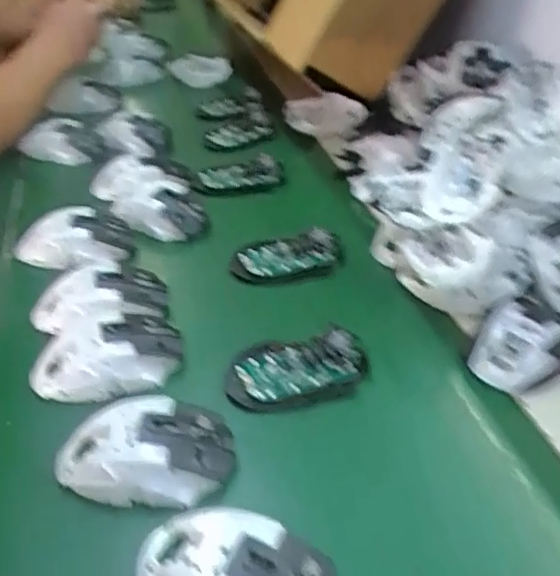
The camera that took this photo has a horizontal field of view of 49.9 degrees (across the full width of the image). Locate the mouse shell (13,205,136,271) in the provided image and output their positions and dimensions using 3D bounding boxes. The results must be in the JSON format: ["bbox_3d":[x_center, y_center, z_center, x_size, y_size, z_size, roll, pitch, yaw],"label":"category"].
[{"bbox_3d":[-0.212,-0.053,0.616,0.116,0.034,0.073,-12,37,-14],"label":"mouse shell"}]

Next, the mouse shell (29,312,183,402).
[{"bbox_3d":[-0.137,0.054,0.479,0.114,0.037,0.069,-17,39,-20],"label":"mouse shell"}]

